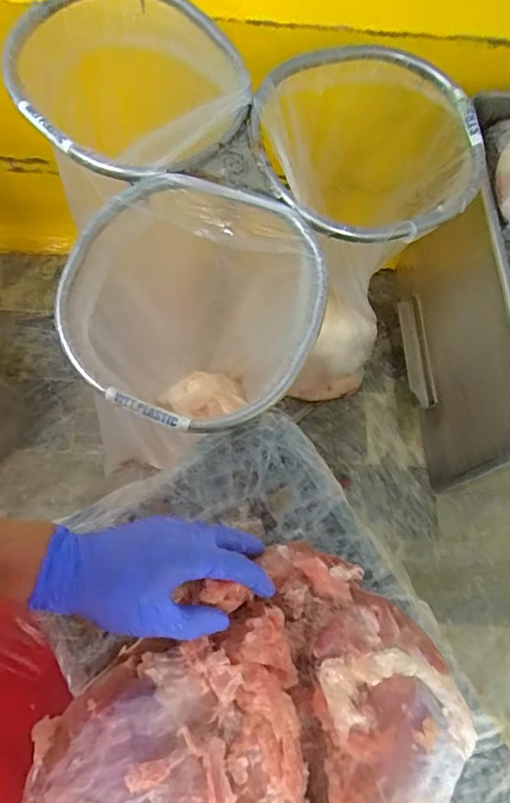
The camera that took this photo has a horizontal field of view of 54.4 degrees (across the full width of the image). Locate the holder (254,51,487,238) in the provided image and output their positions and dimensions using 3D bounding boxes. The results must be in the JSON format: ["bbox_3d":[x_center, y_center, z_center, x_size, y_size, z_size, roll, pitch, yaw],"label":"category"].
[{"bbox_3d":[0.165,-0.373,0.700,0.338,0.035,0.315,-25,77,-10],"label":"holder"}]

